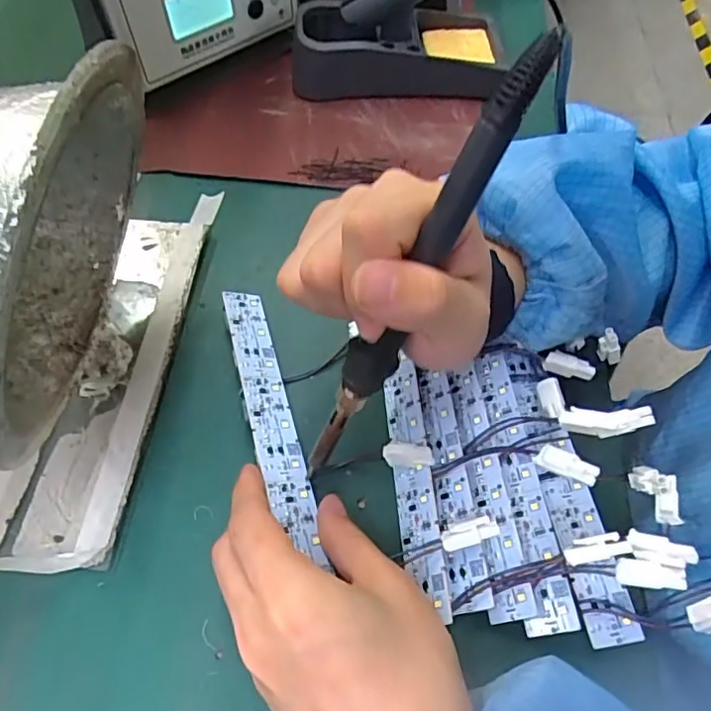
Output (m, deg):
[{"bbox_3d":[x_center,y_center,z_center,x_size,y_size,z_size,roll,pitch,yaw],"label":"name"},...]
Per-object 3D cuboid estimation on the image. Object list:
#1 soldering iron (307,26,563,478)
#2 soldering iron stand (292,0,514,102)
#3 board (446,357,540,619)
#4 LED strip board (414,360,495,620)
[{"bbox_3d":[0.019,-0.021,0.222,0.016,0.199,0.024,40,35,21],"label":"soldering iron"},{"bbox_3d":[0.035,-0.254,0.445,0.164,0.082,0.084,-6,60,-2],"label":"soldering iron stand"},{"bbox_3d":[0.067,0.063,0.288,0.020,0.007,0.127,-5,60,-1],"label":"board"},{"bbox_3d":[0.048,0.061,0.287,0.018,0.009,0.122,-4,60,-1],"label":"LED strip board"}]

